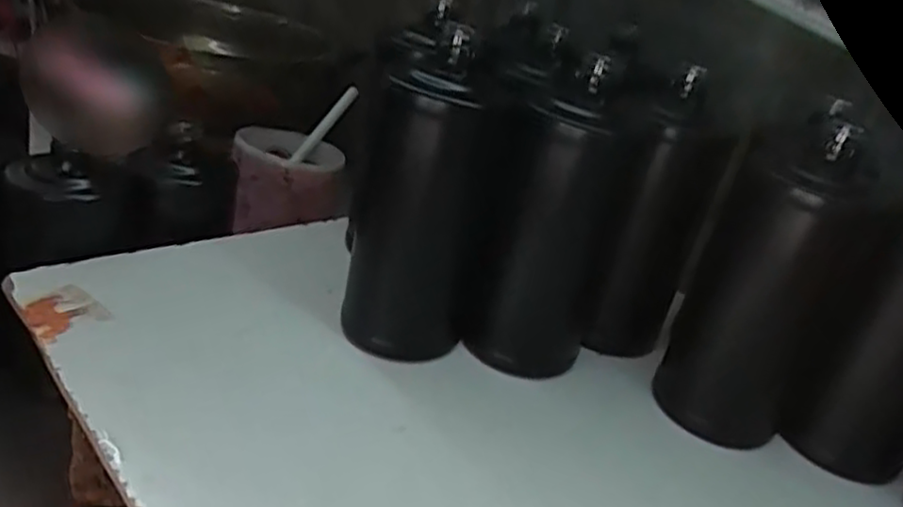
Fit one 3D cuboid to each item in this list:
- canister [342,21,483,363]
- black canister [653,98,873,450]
[{"bbox_3d":[-0.024,-0.026,0.431,0.070,0.199,0.070,8,27,-11],"label":"canister"},{"bbox_3d":[0.182,0.018,0.436,0.064,0.185,0.073,13,27,-2],"label":"black canister"}]

